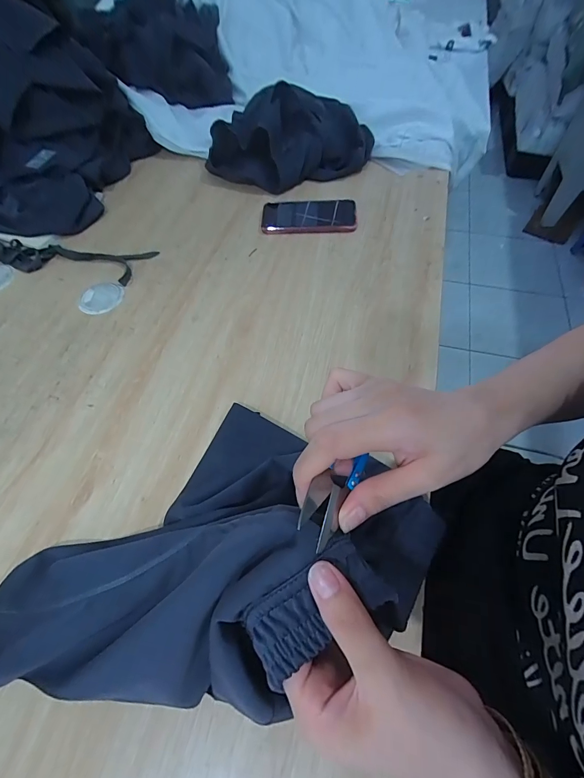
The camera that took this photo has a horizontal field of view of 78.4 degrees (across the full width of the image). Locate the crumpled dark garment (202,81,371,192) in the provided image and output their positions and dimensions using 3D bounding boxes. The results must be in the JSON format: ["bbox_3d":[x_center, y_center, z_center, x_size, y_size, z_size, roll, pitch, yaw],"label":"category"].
[{"bbox_3d":[-0.005,-0.495,0.705,0.314,0.103,0.209,11,59,9],"label":"crumpled dark garment"}]

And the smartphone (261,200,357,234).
[{"bbox_3d":[0.030,-0.306,0.631,0.164,0.015,0.094,-1,58,2],"label":"smartphone"}]

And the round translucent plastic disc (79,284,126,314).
[{"bbox_3d":[-0.293,-0.139,0.547,0.059,0.004,0.062,-1,58,2],"label":"round translucent plastic disc"}]

